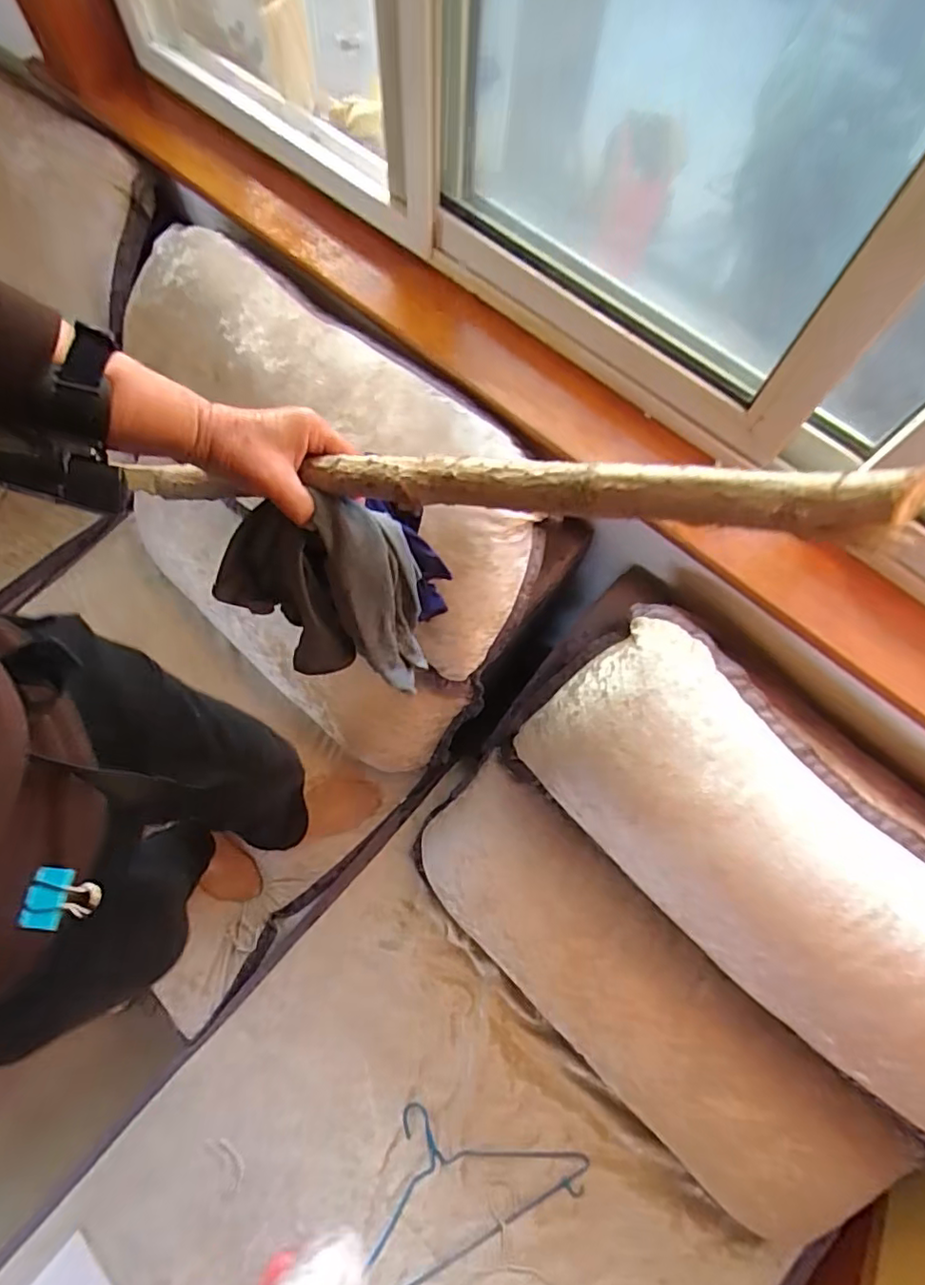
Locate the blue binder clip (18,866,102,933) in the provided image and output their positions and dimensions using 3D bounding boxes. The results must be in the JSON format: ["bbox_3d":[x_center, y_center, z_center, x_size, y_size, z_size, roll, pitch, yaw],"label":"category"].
[{"bbox_3d":[-0.240,0.153,0.348,0.037,0.021,0.033,24,65,-32],"label":"blue binder clip"}]

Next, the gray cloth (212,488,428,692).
[{"bbox_3d":[-0.115,-0.040,0.503,0.150,0.217,0.083,12,70,2],"label":"gray cloth"}]

